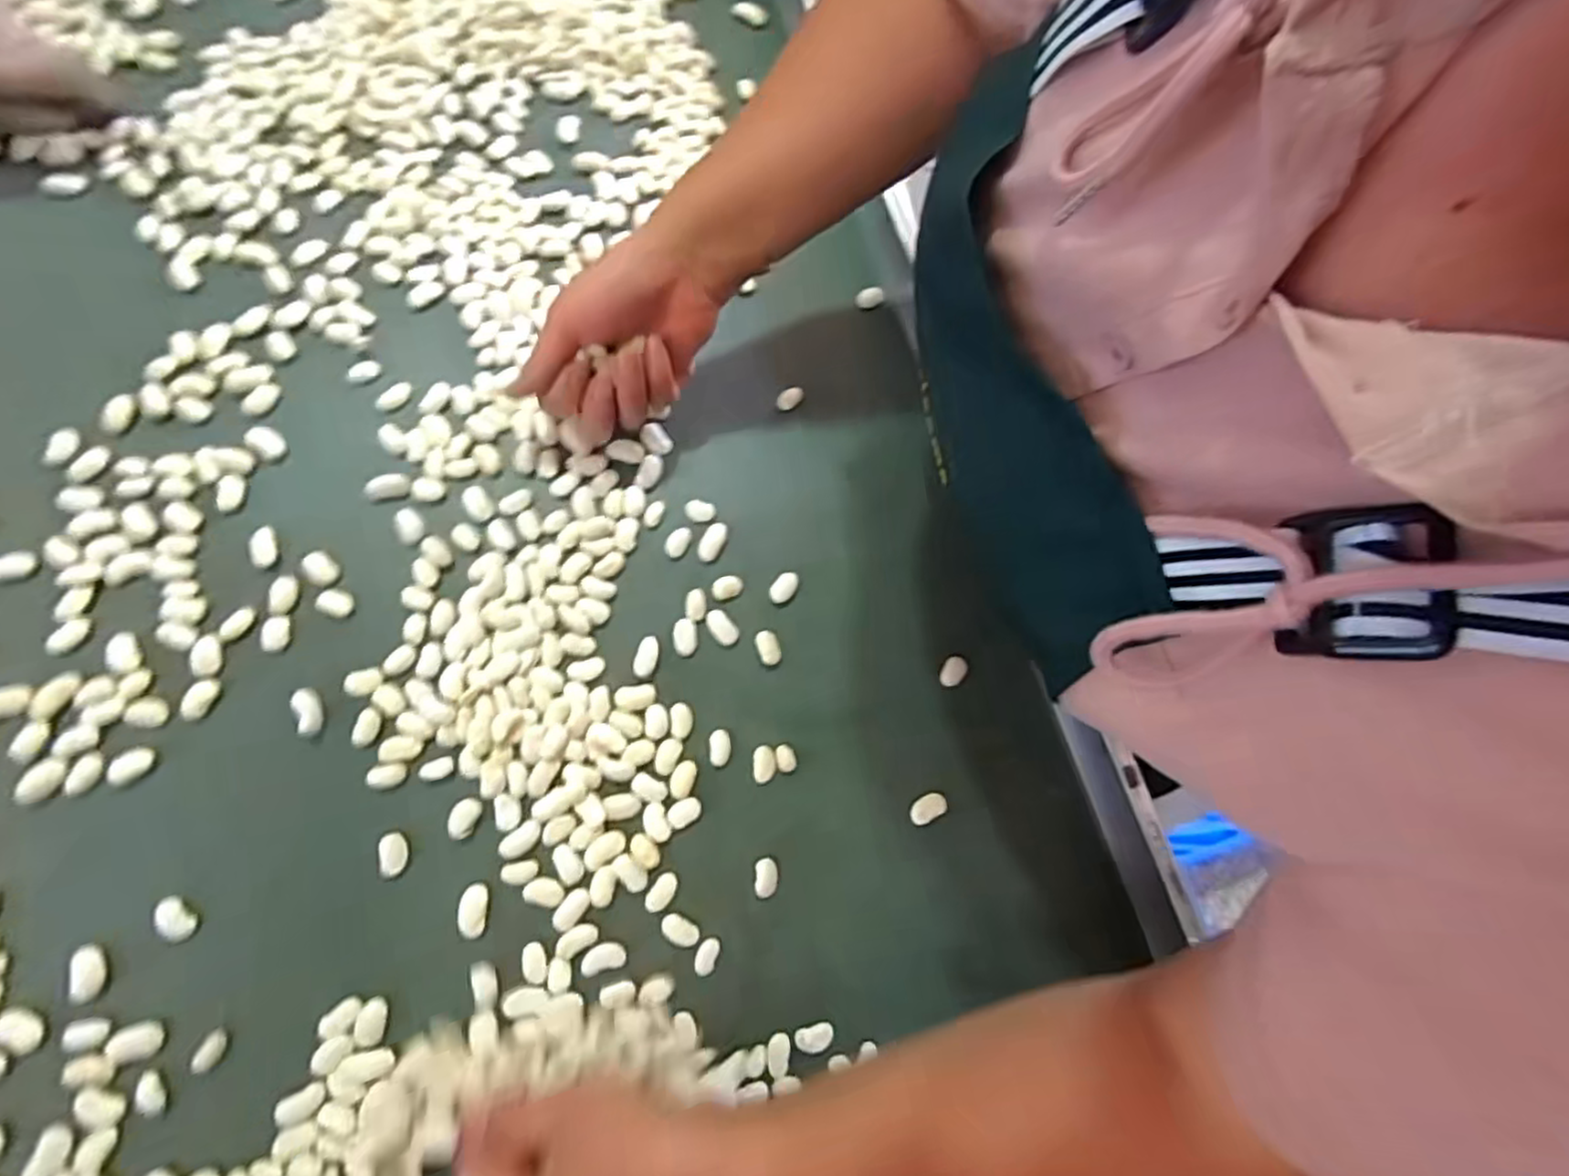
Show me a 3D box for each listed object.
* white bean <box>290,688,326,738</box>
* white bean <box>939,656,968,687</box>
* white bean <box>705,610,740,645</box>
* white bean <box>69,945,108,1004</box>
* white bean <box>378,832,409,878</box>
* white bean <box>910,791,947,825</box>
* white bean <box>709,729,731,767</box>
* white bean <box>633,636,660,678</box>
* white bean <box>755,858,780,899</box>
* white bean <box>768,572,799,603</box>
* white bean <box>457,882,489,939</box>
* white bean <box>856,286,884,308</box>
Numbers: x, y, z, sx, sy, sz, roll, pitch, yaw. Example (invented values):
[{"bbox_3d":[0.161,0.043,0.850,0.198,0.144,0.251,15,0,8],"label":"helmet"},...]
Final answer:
[{"bbox_3d":[-0.259,0.066,0.386,0.014,0.011,0.026,-15,70,-4],"label":"white bean"},{"bbox_3d":[0.109,0.053,0.458,0.014,0.004,0.022,36,75,13],"label":"white bean"},{"bbox_3d":[-0.039,0.024,0.441,0.014,0.004,0.023,-39,74,-12],"label":"white bean"},{"bbox_3d":[-0.338,0.186,0.345,0.014,0.004,0.024,-15,70,-4],"label":"white bean"},{"bbox_3d":[-0.210,0.143,0.381,0.014,0.004,0.023,-5,70,0],"label":"white bean"},{"bbox_3d":[0.087,0.134,0.433,0.024,0.004,0.014,-28,72,-8],"label":"white bean"},{"bbox_3d":[-0.038,0.095,0.423,0.012,0.004,0.021,-5,70,0],"label":"white bean"},{"bbox_3d":[-0.083,0.041,0.428,0.012,0.004,0.025,13,71,6],"label":"white bean"},{"bbox_3d":[-0.010,0.167,0.410,0.013,0.004,0.021,0,70,2],"label":"white bean"},{"bbox_3d":[0.000,-0.001,0.454,0.014,0.004,0.023,30,73,12],"label":"white bean"},{"bbox_3d":[-0.167,0.172,0.380,0.015,0.004,0.026,0,70,2],"label":"white bean"},{"bbox_3d":[0.063,-0.213,0.525,0.021,0.008,0.012,-12,70,-3],"label":"white bean"}]

